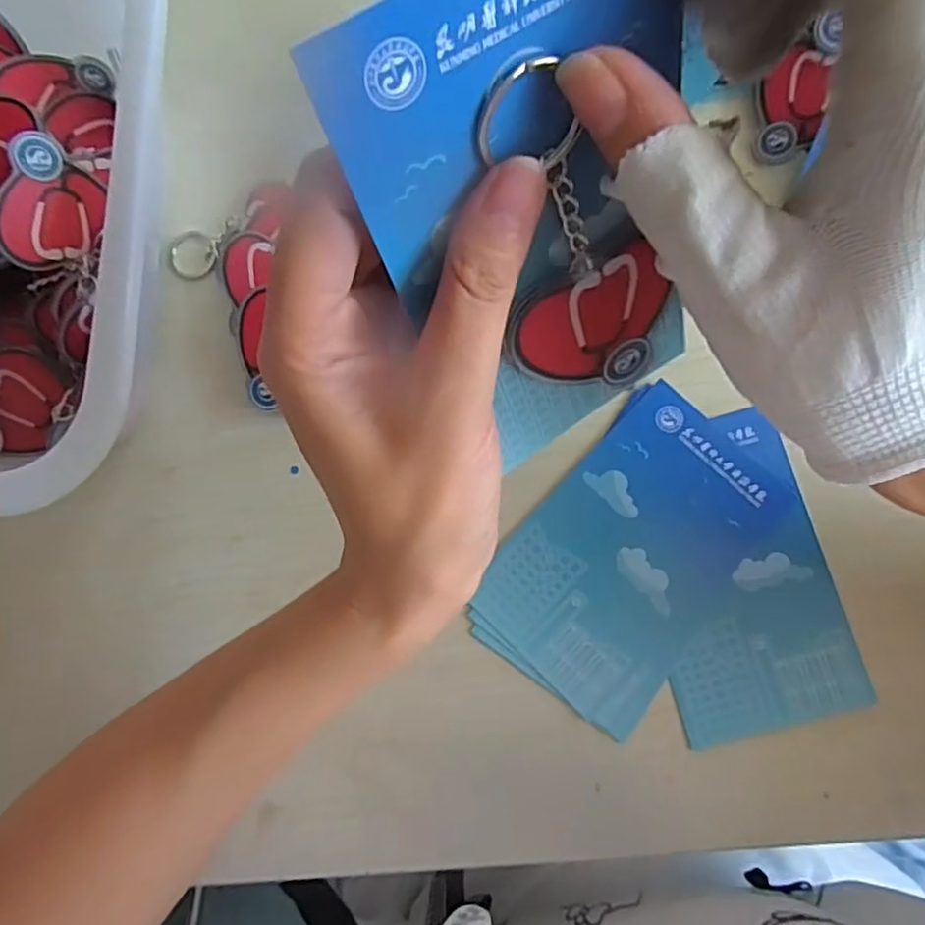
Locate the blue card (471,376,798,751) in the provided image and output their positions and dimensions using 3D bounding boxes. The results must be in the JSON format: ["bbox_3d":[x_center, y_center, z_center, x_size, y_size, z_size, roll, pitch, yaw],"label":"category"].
[{"bbox_3d":[0.077,0.040,0.290,0.088,0.004,0.131,42,88,9],"label":"blue card"}]

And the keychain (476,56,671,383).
[{"bbox_3d":[0.028,-0.050,0.168,0.044,0.102,0.007,-41,51,-1],"label":"keychain"}]

